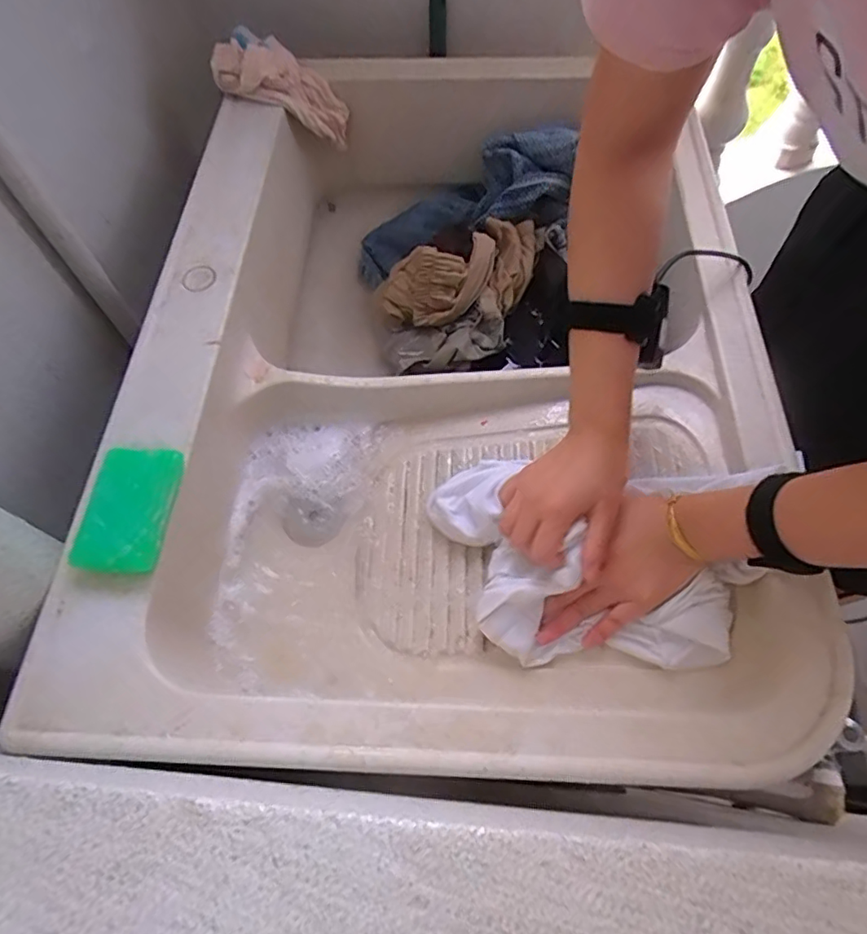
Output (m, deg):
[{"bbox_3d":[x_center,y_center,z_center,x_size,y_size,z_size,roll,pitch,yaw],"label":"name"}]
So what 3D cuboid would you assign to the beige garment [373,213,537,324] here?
[{"bbox_3d":[0.041,-0.248,0.724,0.212,0.064,0.120,-16,65,-7],"label":"beige garment"}]

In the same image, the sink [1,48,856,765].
[{"bbox_3d":[0.015,-0.146,0.646,0.586,0.206,0.845,3,64,2],"label":"sink"}]

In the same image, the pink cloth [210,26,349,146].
[{"bbox_3d":[-0.189,-0.491,0.737,0.180,0.063,0.068,11,57,-37],"label":"pink cloth"}]

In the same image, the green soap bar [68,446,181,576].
[{"bbox_3d":[-0.245,0.033,0.457,0.060,0.025,0.104,3,64,2],"label":"green soap bar"}]

